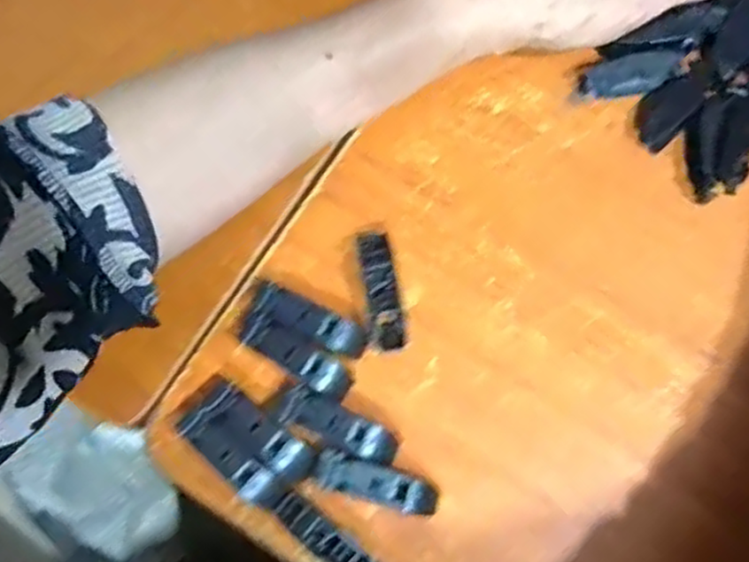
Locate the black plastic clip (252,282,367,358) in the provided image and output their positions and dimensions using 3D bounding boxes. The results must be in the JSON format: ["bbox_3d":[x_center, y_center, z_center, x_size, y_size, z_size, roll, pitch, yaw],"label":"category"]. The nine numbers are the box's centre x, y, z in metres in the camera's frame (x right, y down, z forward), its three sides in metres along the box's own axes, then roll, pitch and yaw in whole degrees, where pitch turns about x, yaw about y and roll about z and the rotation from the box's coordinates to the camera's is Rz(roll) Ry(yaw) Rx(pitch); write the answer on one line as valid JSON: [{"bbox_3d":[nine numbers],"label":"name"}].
[{"bbox_3d":[-0.030,0.020,0.327,0.054,0.015,0.017,24,75,7],"label":"black plastic clip"}]

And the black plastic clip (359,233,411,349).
[{"bbox_3d":[0.004,0.006,0.331,0.016,0.012,0.055,-8,74,-2],"label":"black plastic clip"}]

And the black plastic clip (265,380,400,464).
[{"bbox_3d":[-0.019,0.063,0.315,0.060,0.014,0.017,23,75,7],"label":"black plastic clip"}]

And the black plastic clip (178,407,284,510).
[{"bbox_3d":[-0.063,0.078,0.312,0.053,0.015,0.016,41,78,11],"label":"black plastic clip"}]

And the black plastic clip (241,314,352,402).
[{"bbox_3d":[-0.035,0.034,0.323,0.055,0.014,0.017,32,77,9],"label":"black plastic clip"}]

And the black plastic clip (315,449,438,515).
[{"bbox_3d":[0.003,0.087,0.304,0.055,0.009,0.015,19,74,-9],"label":"black plastic clip"}]

